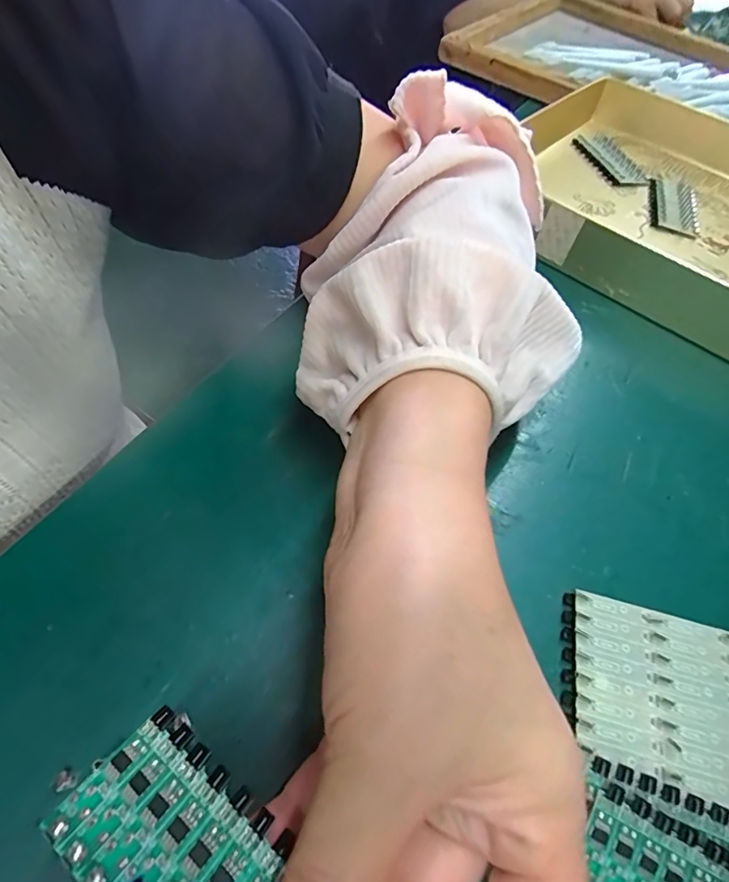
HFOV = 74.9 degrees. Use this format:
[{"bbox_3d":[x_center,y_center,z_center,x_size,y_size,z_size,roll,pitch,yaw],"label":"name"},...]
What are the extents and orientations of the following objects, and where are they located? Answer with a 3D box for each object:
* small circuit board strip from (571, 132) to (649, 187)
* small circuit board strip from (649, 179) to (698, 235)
[{"bbox_3d":[0.225,-0.260,0.441,0.035,0.015,0.089,-11,56,-12],"label":"small circuit board strip"},{"bbox_3d":[0.261,-0.201,0.405,0.036,0.011,0.080,18,55,8],"label":"small circuit board strip"}]

